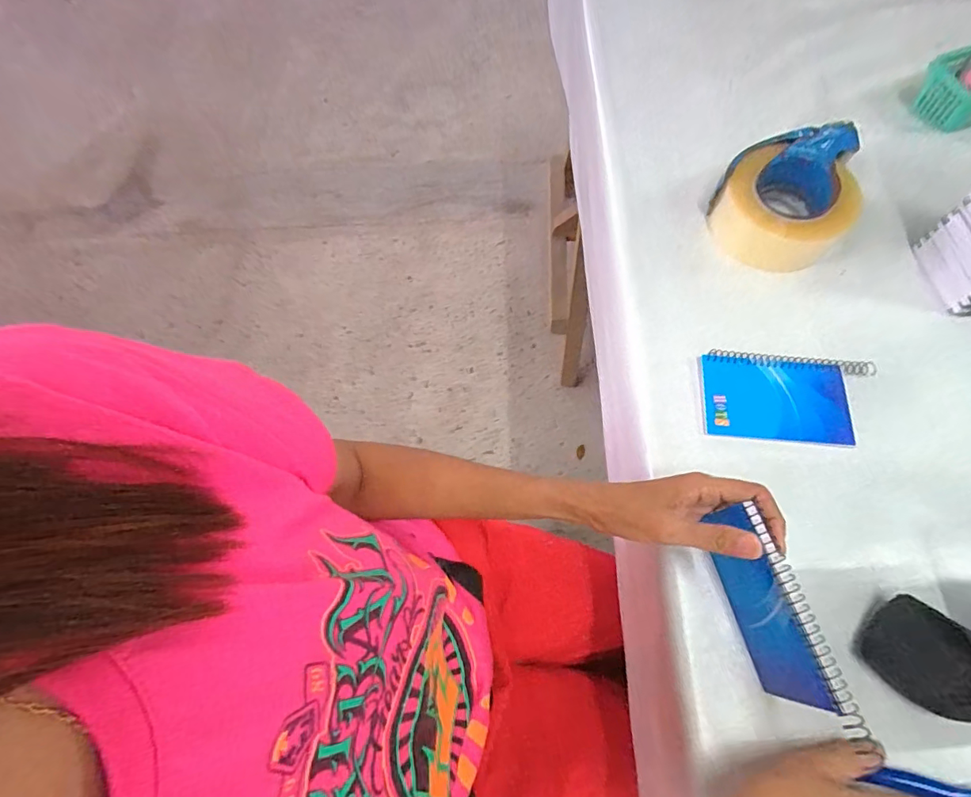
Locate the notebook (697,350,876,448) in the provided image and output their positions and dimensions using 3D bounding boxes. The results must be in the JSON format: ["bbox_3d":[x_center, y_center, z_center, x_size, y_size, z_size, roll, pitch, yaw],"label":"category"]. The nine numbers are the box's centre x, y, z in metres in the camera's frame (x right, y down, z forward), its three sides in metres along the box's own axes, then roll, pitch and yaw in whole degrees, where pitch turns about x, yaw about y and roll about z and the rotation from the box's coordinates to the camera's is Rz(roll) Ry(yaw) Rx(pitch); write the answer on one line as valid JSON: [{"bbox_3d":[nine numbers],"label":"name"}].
[{"bbox_3d":[0.283,-0.001,0.434,0.151,0.007,0.085,5,67,5],"label":"notebook"}]

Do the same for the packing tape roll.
[{"bbox_3d":[0.315,-0.219,0.491,0.127,0.064,0.141,14,68,8],"label":"packing tape roll"}]

